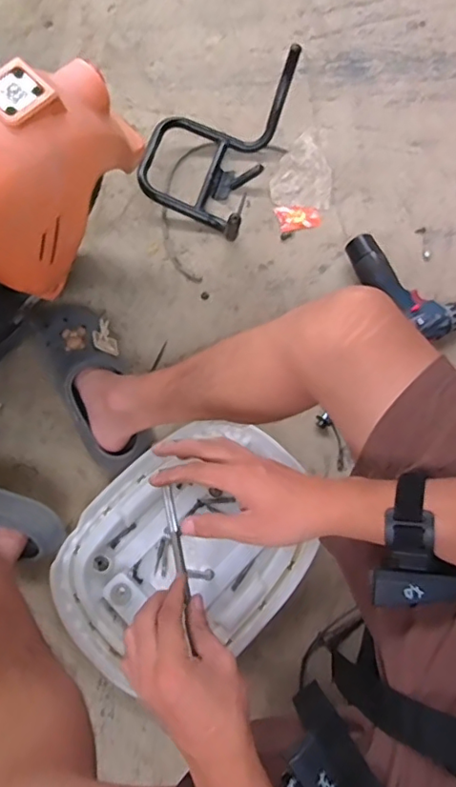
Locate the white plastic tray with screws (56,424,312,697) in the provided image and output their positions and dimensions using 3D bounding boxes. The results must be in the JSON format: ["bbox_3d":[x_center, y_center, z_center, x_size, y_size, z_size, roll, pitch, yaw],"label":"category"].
[{"bbox_3d":[-0.052,0.207,0.745,0.272,0.043,0.358,43,76,13],"label":"white plastic tray with screws"}]

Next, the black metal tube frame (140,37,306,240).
[{"bbox_3d":[-0.027,-0.433,0.920,0.202,0.136,0.267,22,72,7],"label":"black metal tube frame"}]

